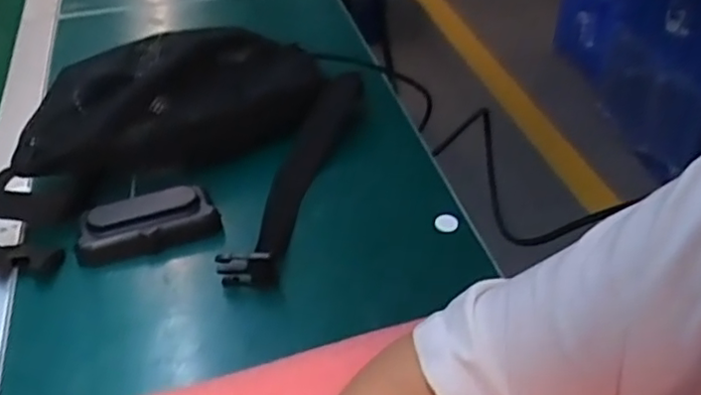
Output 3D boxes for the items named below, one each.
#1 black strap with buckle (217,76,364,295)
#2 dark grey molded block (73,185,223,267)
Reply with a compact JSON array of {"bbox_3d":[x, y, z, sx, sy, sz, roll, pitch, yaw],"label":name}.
[{"bbox_3d":[-0.041,-0.022,0.545,0.039,0.050,0.240,13,43,14],"label":"black strap with buckle"},{"bbox_3d":[-0.157,0.022,0.501,0.104,0.039,0.034,-18,44,-17],"label":"dark grey molded block"}]

